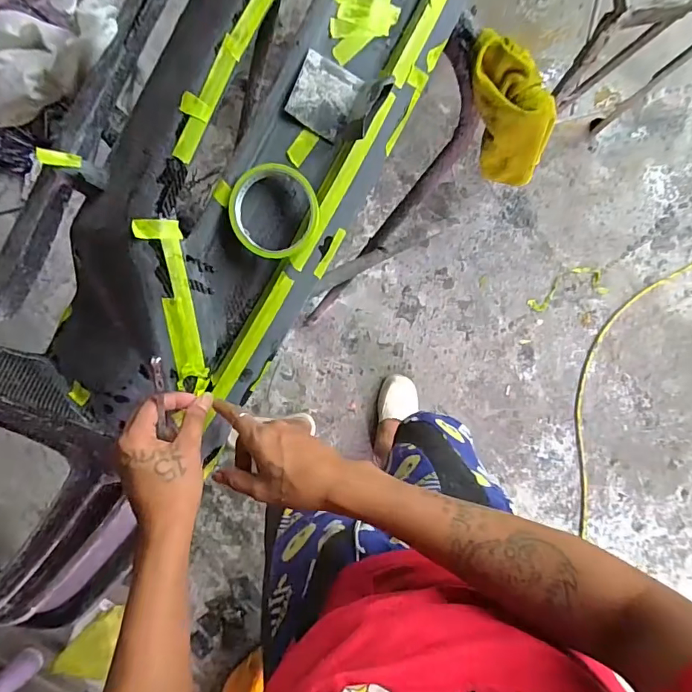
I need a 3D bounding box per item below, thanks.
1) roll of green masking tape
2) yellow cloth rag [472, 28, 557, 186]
[{"bbox_3d":[-0.071,-0.133,0.455,0.085,0.023,0.087,0,93,3],"label":"roll of green masking tape"},{"bbox_3d":[0.215,-0.283,0.580,0.080,0.202,0.084,-34,57,2],"label":"yellow cloth rag"}]

